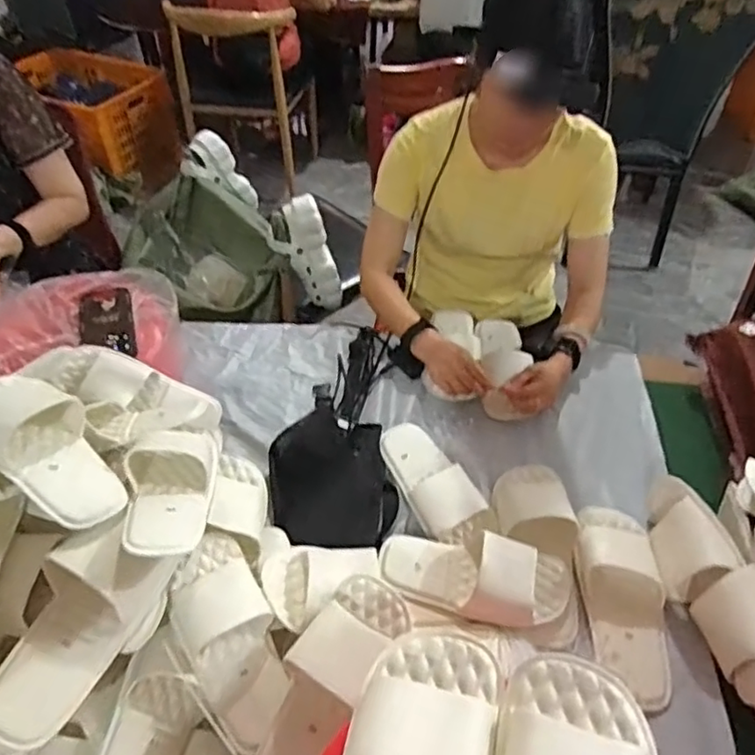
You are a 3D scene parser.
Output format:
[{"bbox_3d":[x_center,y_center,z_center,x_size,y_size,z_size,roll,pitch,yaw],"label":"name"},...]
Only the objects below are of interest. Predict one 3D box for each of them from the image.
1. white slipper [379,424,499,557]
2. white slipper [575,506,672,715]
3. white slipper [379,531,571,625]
[{"bbox_3d":[0.081,0.145,0.890,0.095,0.050,0.226,-20,49,-18],"label":"white slipper"},{"bbox_3d":[0.305,0.268,0.778,0.099,0.050,0.255,3,46,4],"label":"white slipper"},{"bbox_3d":[0.120,0.241,0.774,0.233,0.058,0.101,8,47,8],"label":"white slipper"}]

